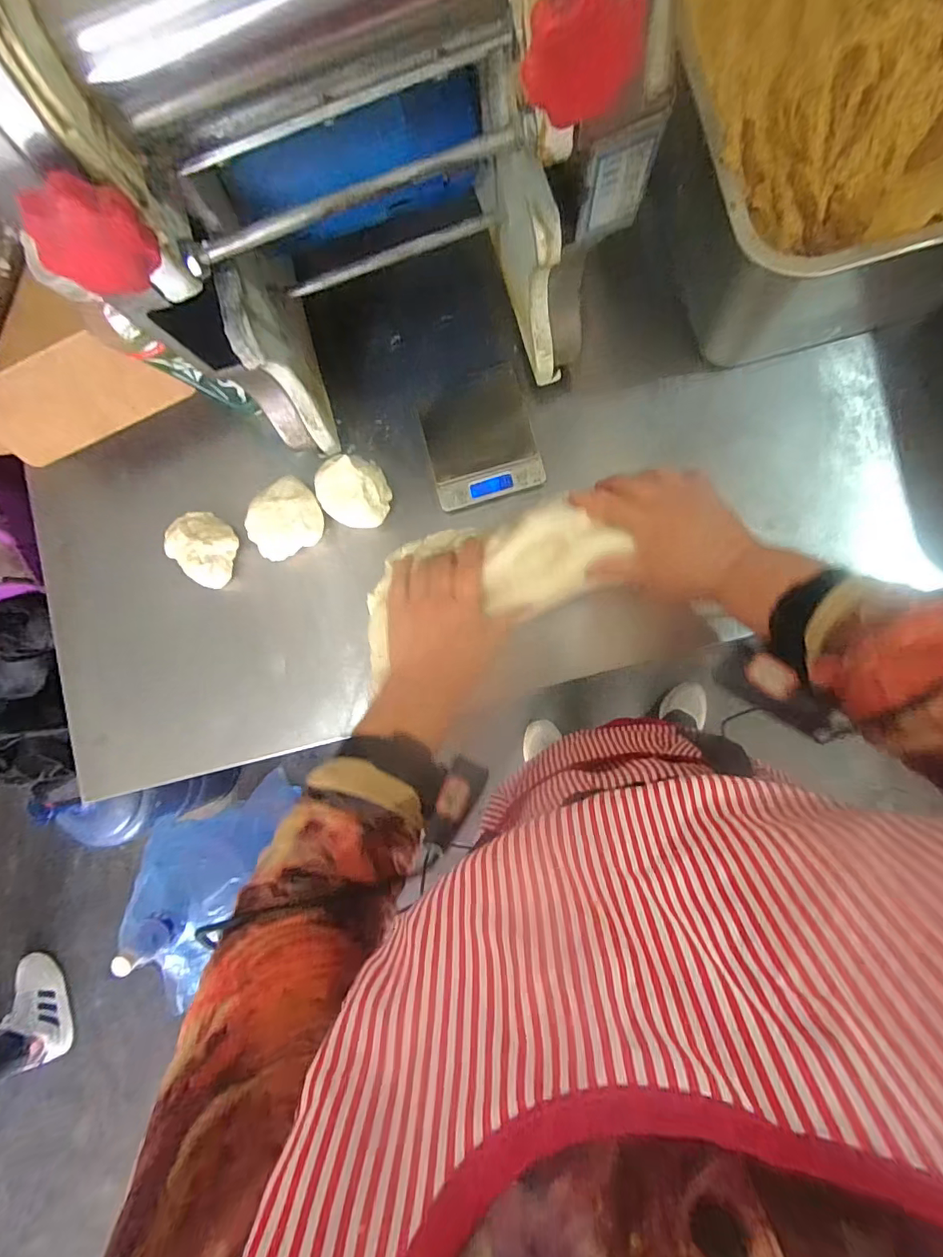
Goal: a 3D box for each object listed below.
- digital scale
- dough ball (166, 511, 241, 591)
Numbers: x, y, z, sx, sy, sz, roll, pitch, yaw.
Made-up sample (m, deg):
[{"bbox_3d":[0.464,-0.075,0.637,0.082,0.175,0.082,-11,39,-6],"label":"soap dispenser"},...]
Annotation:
[{"bbox_3d":[0.008,-0.182,0.485,0.101,0.019,0.112,-15,84,5],"label":"digital scale"},{"bbox_3d":[-0.269,-0.082,0.506,0.064,0.055,0.060,36,90,8],"label":"dough ball"}]

